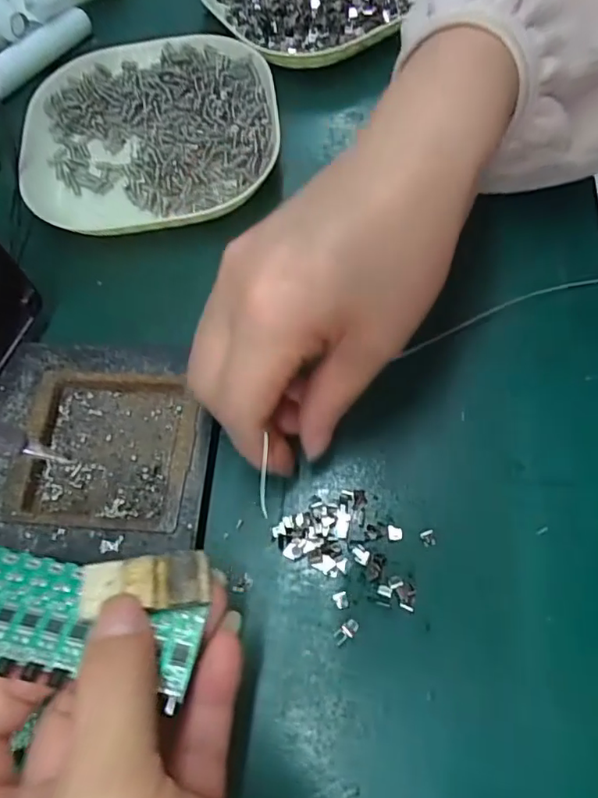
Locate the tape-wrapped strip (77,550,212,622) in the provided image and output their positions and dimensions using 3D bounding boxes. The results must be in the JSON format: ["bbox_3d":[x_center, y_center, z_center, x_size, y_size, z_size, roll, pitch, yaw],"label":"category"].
[{"bbox_3d":[-0.049,0.059,0.177,0.040,0.007,0.017,-3,66,-3],"label":"tape-wrapped strip"}]

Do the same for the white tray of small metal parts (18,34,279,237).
[{"bbox_3d":[-0.086,-0.155,0.312,0.141,0.012,0.134,-9,66,0],"label":"white tray of small metal parts"}]

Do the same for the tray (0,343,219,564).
[{"bbox_3d":[-0.089,0.021,0.241,0.107,0.011,0.093,2,67,6],"label":"tray"}]

